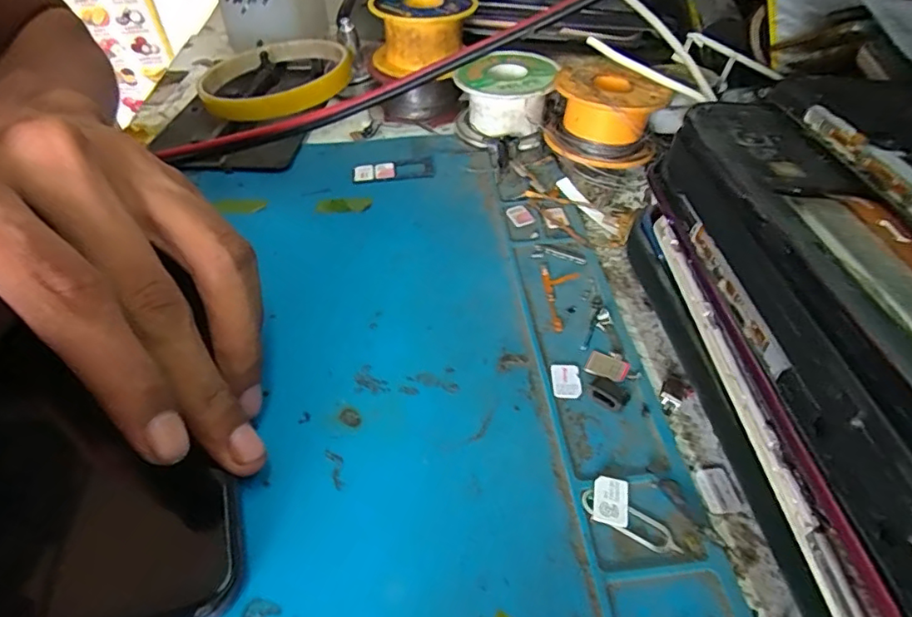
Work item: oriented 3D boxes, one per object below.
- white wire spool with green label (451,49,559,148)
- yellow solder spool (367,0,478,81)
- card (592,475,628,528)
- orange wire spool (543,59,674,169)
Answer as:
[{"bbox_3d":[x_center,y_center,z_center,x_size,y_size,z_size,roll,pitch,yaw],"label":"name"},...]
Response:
[{"bbox_3d":[0.025,-0.107,0.276,0.047,0.032,0.048,-1,46,1],"label":"white wire spool with green label"},{"bbox_3d":[-0.018,-0.145,0.281,0.052,0.032,0.055,-5,46,-2],"label":"yellow solder spool"},{"bbox_3d":[0.041,0.051,0.142,0.009,0.004,0.012,7,53,11],"label":"card"},{"bbox_3d":[0.071,-0.092,0.257,0.051,0.034,0.049,9,47,11],"label":"orange wire spool"}]

